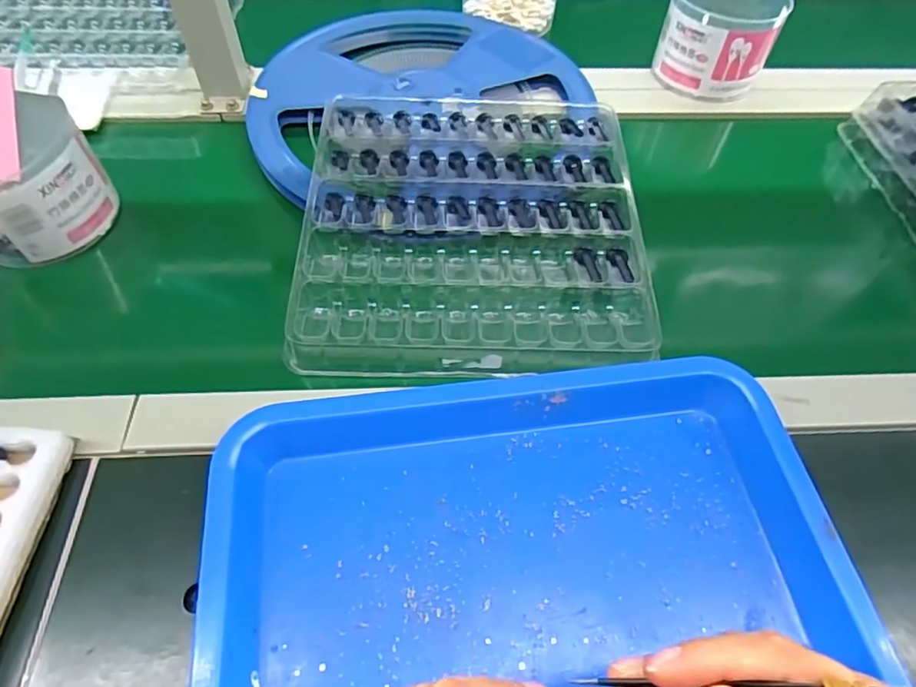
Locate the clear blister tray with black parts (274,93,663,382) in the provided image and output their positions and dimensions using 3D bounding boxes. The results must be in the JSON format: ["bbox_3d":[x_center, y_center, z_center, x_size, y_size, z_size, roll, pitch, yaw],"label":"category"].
[{"bbox_3d":[0.012,-0.102,0.440,0.248,0.023,0.263,1,57,-1],"label":"clear blister tray with black parts"}]

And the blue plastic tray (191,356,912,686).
[{"bbox_3d":[0.041,0.142,0.290,0.326,0.034,0.271,-5,57,-5],"label":"blue plastic tray"}]

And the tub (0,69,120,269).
[{"bbox_3d":[-0.330,-0.131,0.417,0.108,0.111,0.099,-34,64,-22],"label":"tub"}]

